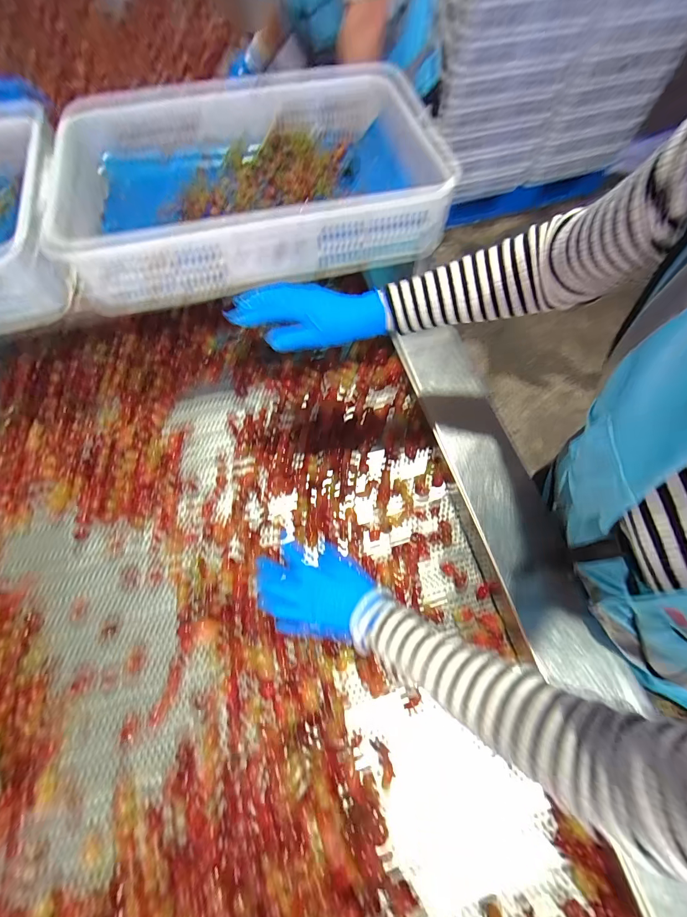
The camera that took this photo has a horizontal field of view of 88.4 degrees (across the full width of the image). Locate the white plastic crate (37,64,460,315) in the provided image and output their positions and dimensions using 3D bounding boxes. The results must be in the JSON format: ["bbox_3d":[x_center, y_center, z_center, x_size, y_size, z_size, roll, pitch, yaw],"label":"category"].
[{"bbox_3d":[-0.155,-0.487,0.615,0.606,0.136,0.413,-10,62,-4],"label":"white plastic crate"}]

